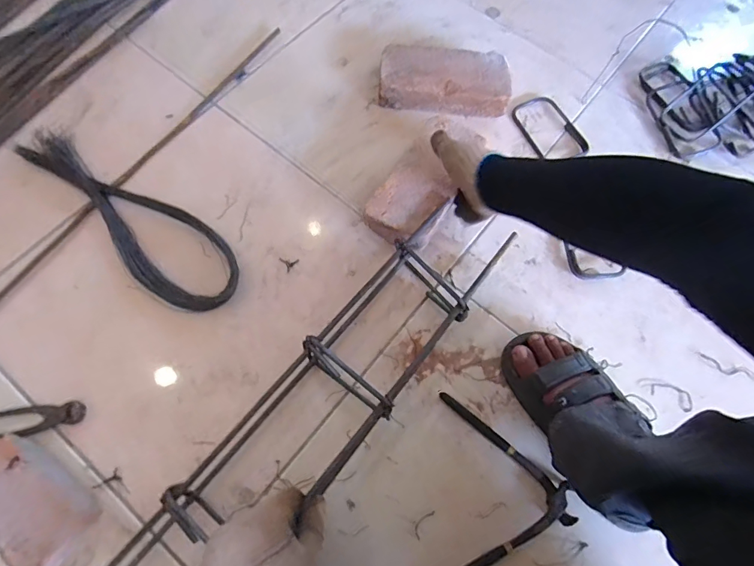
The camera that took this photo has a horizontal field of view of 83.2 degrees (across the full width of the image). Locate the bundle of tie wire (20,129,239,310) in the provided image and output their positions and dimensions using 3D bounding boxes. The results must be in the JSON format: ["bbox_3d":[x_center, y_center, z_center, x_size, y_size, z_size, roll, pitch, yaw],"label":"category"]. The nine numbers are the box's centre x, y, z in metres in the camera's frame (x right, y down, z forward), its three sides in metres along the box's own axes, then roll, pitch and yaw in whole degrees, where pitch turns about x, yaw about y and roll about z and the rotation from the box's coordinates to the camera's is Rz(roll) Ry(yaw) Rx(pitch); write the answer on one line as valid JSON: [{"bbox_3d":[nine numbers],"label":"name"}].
[{"bbox_3d":[-0.372,-0.111,0.639,0.413,0.031,0.121,42,73,12],"label":"bundle of tie wire"}]

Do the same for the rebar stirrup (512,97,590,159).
[{"bbox_3d":[0.296,-0.267,0.739,0.090,0.022,0.135,-21,72,-10],"label":"rebar stirrup"}]

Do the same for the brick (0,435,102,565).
[{"bbox_3d":[-0.417,0.259,0.503,0.187,0.050,0.092,40,73,11],"label":"brick"}]

